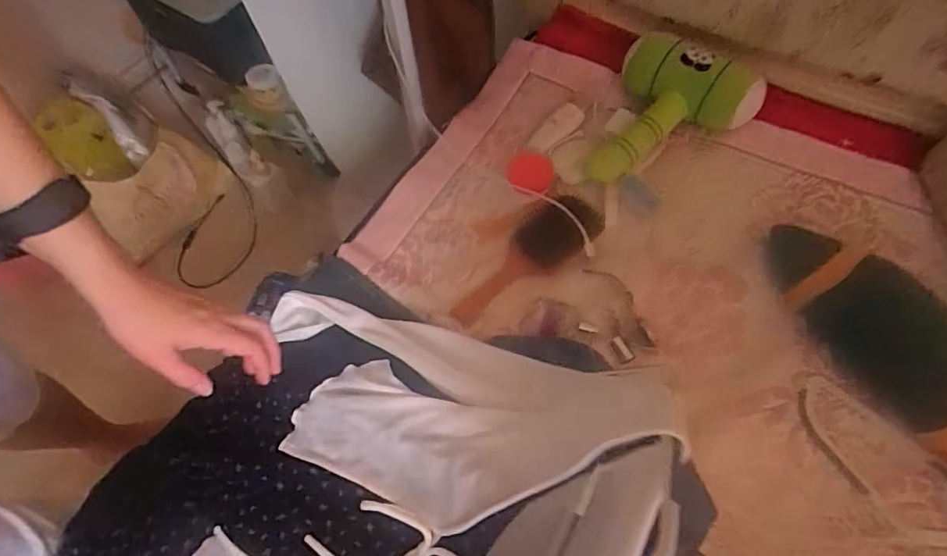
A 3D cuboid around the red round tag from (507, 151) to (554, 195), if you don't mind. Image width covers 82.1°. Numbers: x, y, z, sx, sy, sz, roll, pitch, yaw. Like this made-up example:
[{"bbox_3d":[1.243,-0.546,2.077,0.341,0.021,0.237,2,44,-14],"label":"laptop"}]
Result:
[{"bbox_3d":[0.081,-0.151,0.765,0.065,0.010,0.058,19,80,17],"label":"red round tag"}]

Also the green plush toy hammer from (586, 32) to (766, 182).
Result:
[{"bbox_3d":[0.270,-0.224,0.751,0.190,0.086,0.207,28,66,19],"label":"green plush toy hammer"}]

